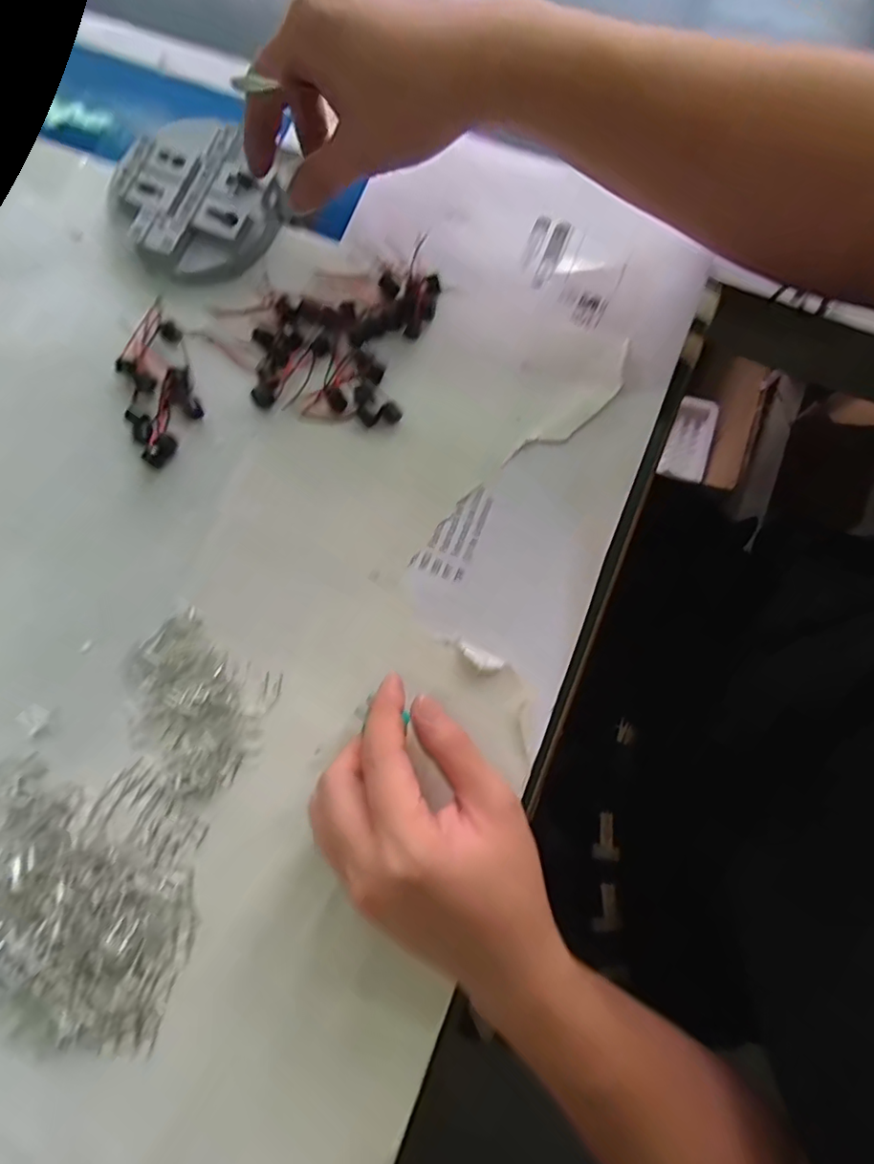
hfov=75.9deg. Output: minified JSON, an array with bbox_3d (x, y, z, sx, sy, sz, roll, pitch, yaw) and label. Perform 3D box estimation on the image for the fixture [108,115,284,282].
[{"bbox_3d":[-0.149,-0.235,0.344,0.088,0.019,0.097,-31,81,-5],"label":"fixture"}]

